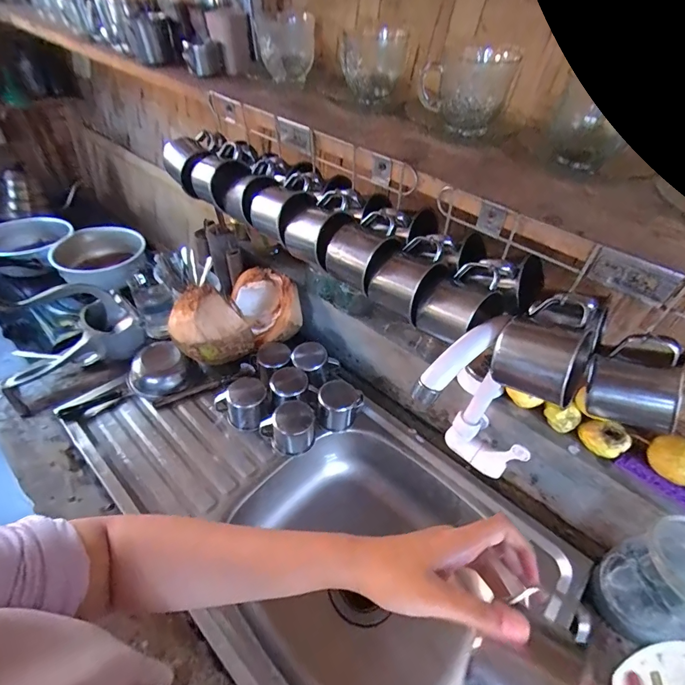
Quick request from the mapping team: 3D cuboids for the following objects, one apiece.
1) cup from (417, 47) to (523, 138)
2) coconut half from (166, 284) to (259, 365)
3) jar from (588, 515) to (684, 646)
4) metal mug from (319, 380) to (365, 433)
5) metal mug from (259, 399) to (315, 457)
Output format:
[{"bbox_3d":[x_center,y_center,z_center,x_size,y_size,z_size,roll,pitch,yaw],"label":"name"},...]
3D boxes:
[{"bbox_3d":[0.141,-0.284,0.428,0.073,0.071,0.082,-29,53,-29],"label":"cup"},{"bbox_3d":[-0.233,-0.027,0.673,0.124,0.122,0.091,-18,49,-21],"label":"coconut half"},{"bbox_3d":[0.378,0.273,0.446,0.108,0.138,0.091,-22,50,-24],"label":"jar"},{"bbox_3d":[-0.009,0.105,0.665,0.065,0.068,0.076,23,48,19],"label":"metal mug"},{"bbox_3d":[-0.086,0.143,0.624,0.073,0.077,0.062,-24,51,-25],"label":"metal mug"}]

